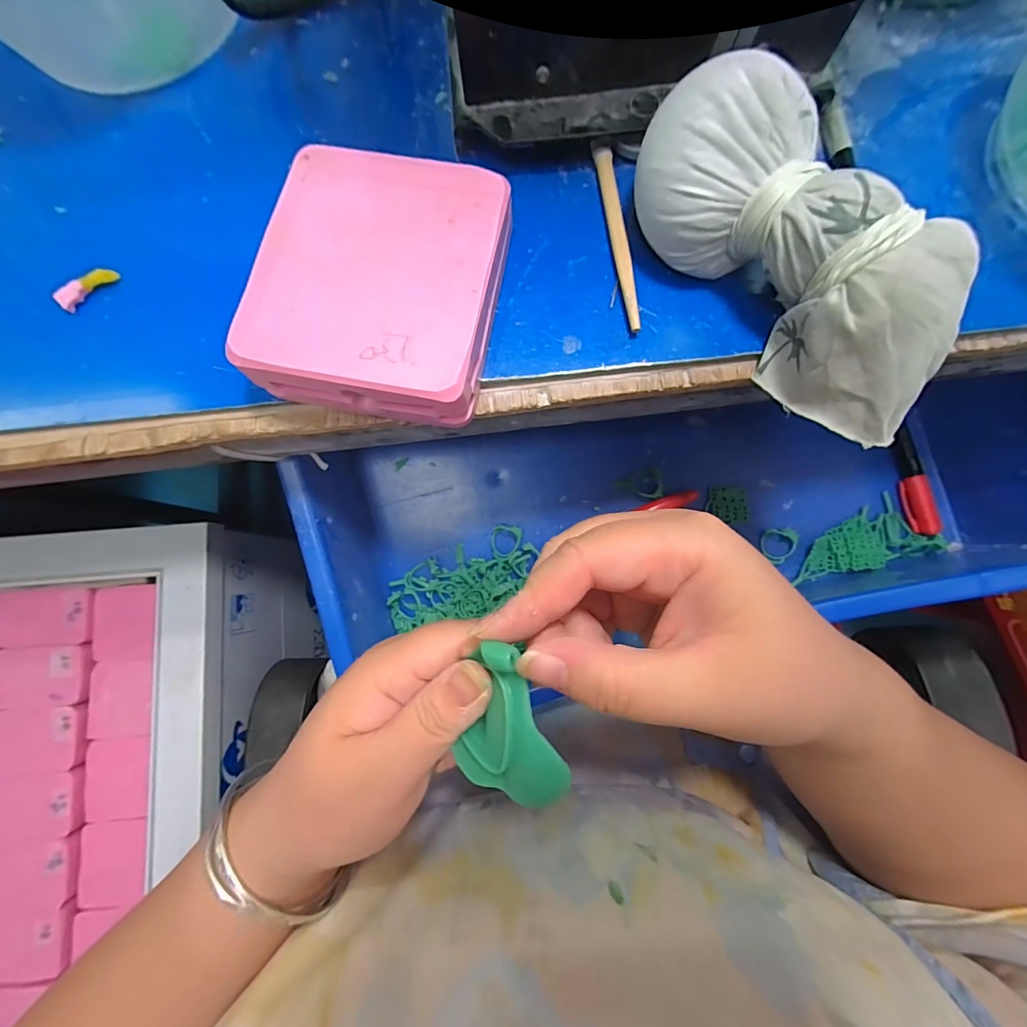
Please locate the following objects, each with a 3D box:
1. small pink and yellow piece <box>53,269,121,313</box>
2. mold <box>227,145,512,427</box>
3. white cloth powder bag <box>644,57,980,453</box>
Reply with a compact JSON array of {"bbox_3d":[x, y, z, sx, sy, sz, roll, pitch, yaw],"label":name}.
[{"bbox_3d":[-0.183,-0.097,0.187,0.026,0.006,0.005,-39,83,-4],"label":"small pink and yellow piece"},{"bbox_3d":[-0.049,-0.088,0.172,0.085,0.035,0.098,10,82,2],"label":"mold"},{"bbox_3d":[0.103,-0.090,0.158,0.052,0.051,0.139,-40,83,-4],"label":"white cloth powder bag"}]

